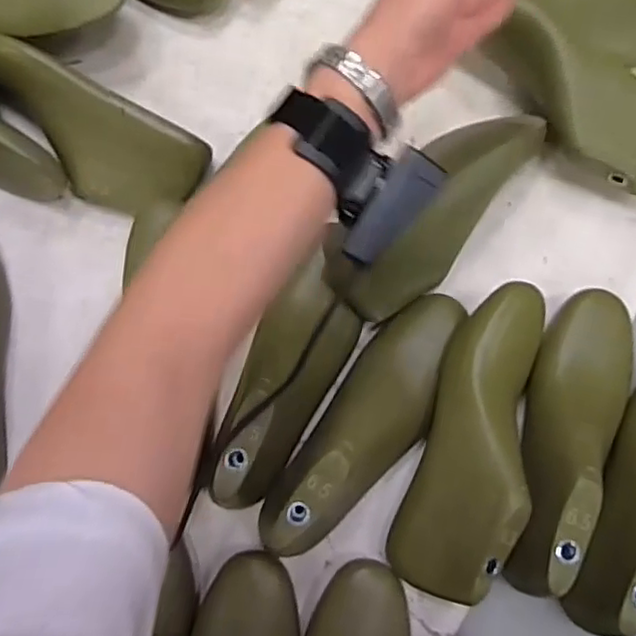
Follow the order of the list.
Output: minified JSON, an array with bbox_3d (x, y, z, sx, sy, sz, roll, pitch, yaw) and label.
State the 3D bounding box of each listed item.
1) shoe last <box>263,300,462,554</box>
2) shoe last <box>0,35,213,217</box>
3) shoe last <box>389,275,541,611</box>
[{"bbox_3d":[0.043,0.078,0.492,0.072,0.085,0.225,32,79,5],"label":"shoe last"},{"bbox_3d":[-0.204,-0.157,0.546,0.216,0.064,0.081,27,79,4],"label":"shoe last"},{"bbox_3d":[0.116,0.087,0.487,0.079,0.080,0.238,18,78,2],"label":"shoe last"}]

